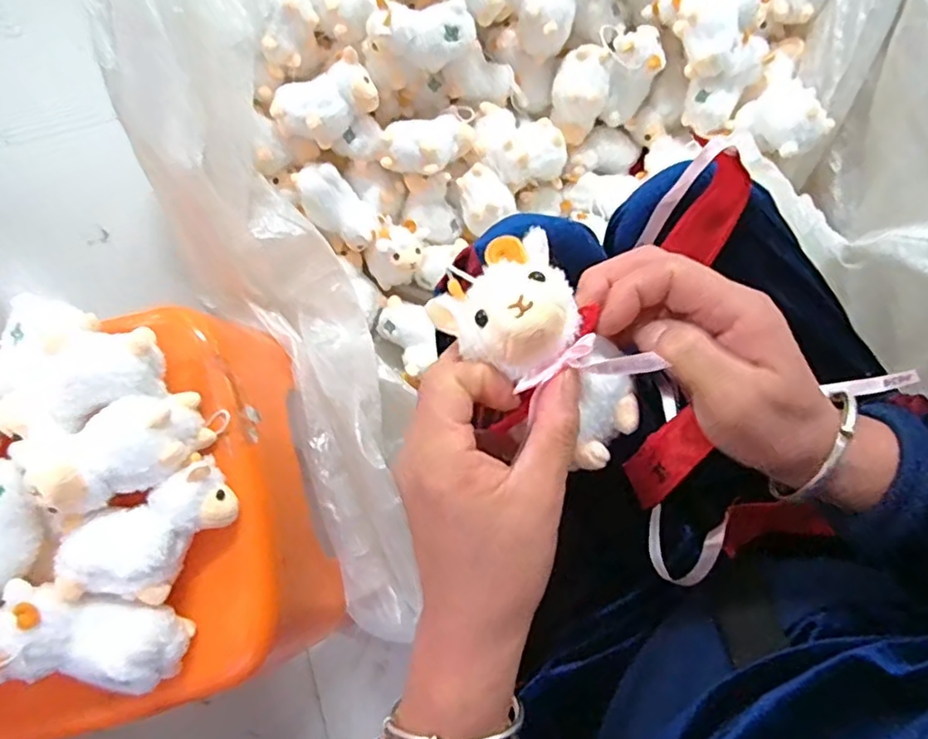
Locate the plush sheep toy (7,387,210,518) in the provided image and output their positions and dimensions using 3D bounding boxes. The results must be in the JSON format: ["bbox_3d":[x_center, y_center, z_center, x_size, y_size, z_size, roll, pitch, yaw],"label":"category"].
[{"bbox_3d":[-0.254,0.061,0.458,0.111,0.082,0.066,-29,81,-6],"label":"plush sheep toy"}]

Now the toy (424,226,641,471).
[{"bbox_3d":[0.044,-0.009,0.288,0.061,0.043,0.110,-43,99,-8],"label":"toy"}]

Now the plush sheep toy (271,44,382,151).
[{"bbox_3d":[-0.165,-0.316,0.733,0.124,0.051,0.070,-24,81,-5],"label":"plush sheep toy"}]

